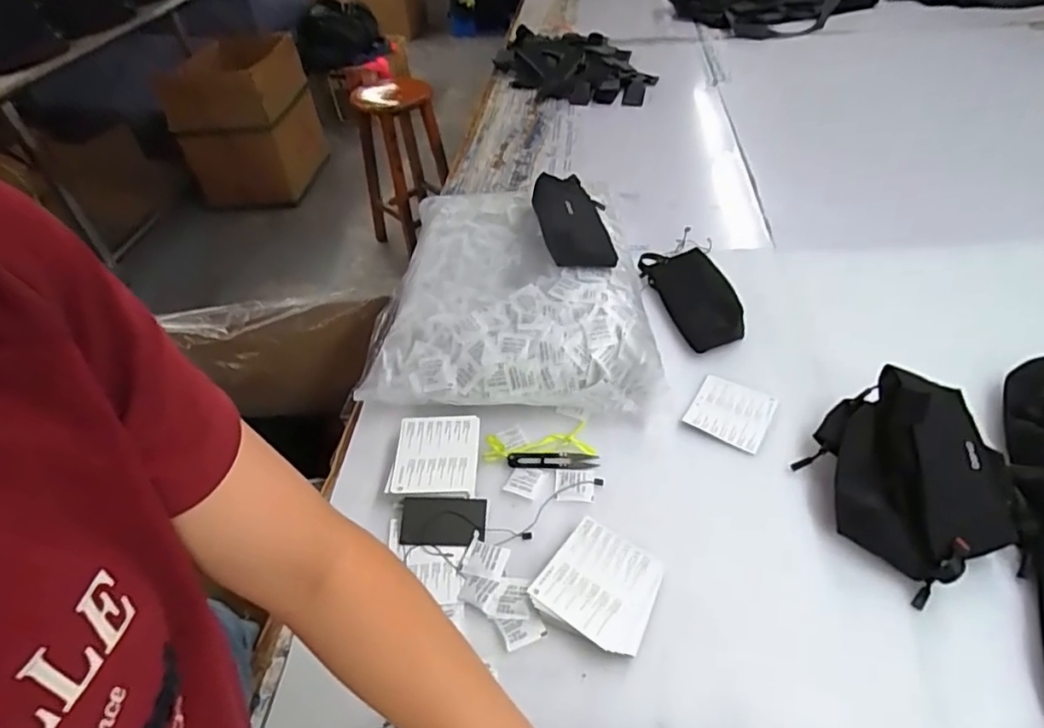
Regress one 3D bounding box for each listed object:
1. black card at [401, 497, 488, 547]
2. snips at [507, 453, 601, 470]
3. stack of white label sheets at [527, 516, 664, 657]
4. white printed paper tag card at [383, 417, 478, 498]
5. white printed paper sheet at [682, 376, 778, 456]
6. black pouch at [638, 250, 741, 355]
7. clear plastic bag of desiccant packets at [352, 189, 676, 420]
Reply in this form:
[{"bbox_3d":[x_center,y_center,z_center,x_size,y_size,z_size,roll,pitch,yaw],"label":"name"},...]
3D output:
[{"bbox_3d":[-0.083,0.167,0.629,0.090,0.007,0.049,-1,67,7],"label":"black card"},{"bbox_3d":[0.035,0.111,0.684,0.101,0.004,0.023,-2,44,4],"label":"snips"},{"bbox_3d":[0.074,0.213,0.568,0.105,0.023,0.101,24,52,27],"label":"stack of white label sheets"},{"bbox_3d":[-0.097,0.109,0.675,0.093,0.026,0.103,-1,43,2],"label":"white printed paper tag card"},{"bbox_3d":[0.255,0.058,0.728,0.090,0.008,0.100,21,50,25],"label":"white printed paper sheet"},{"bbox_3d":[0.249,-0.101,0.862,0.080,0.056,0.212,-13,44,-6],"label":"black pouch"},{"bbox_3d":[-0.006,-0.111,0.850,0.358,0.112,0.418,-1,44,5],"label":"clear plastic bag of desiccant packets"}]

